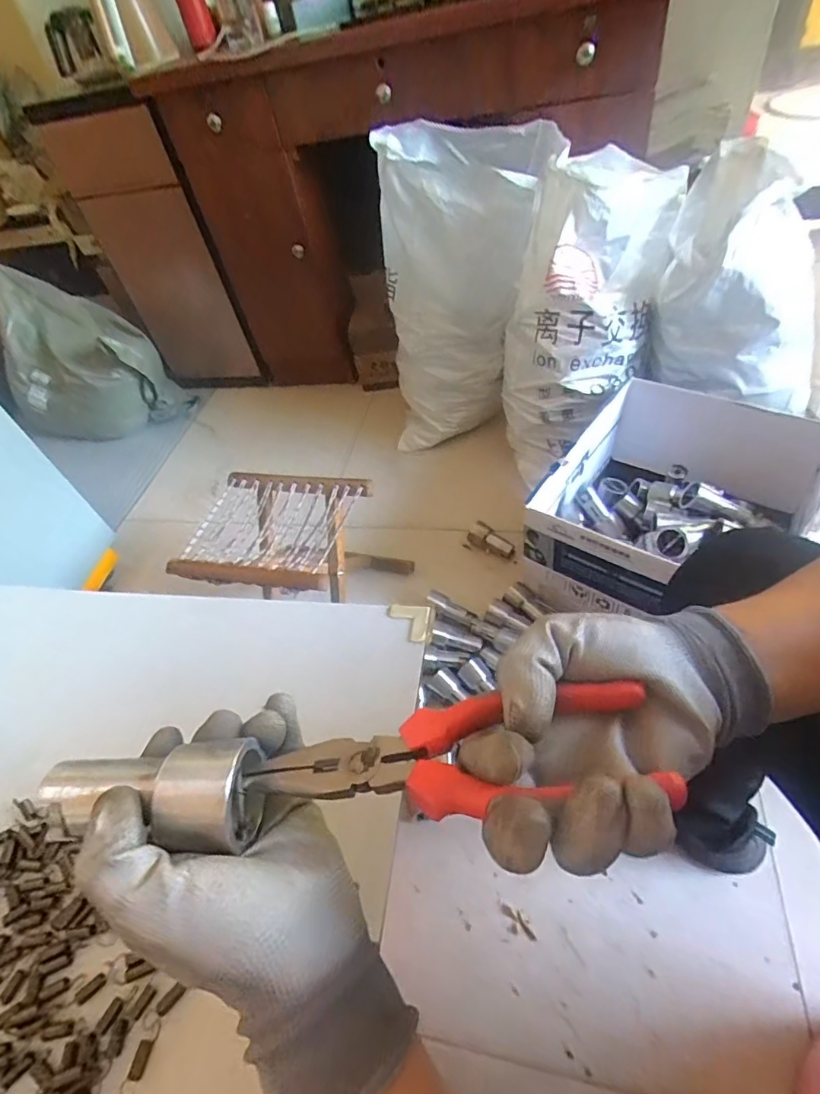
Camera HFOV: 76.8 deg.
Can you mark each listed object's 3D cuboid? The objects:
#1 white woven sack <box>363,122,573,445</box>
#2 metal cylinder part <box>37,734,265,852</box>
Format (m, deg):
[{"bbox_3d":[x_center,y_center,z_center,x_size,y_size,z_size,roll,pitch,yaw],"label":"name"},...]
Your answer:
[{"bbox_3d":[0.108,-0.476,1.054,0.347,0.581,0.201,-4,49,9],"label":"white woven sack"},{"bbox_3d":[-0.122,0.116,0.248,0.099,0.037,0.042,4,51,8],"label":"metal cylinder part"}]

